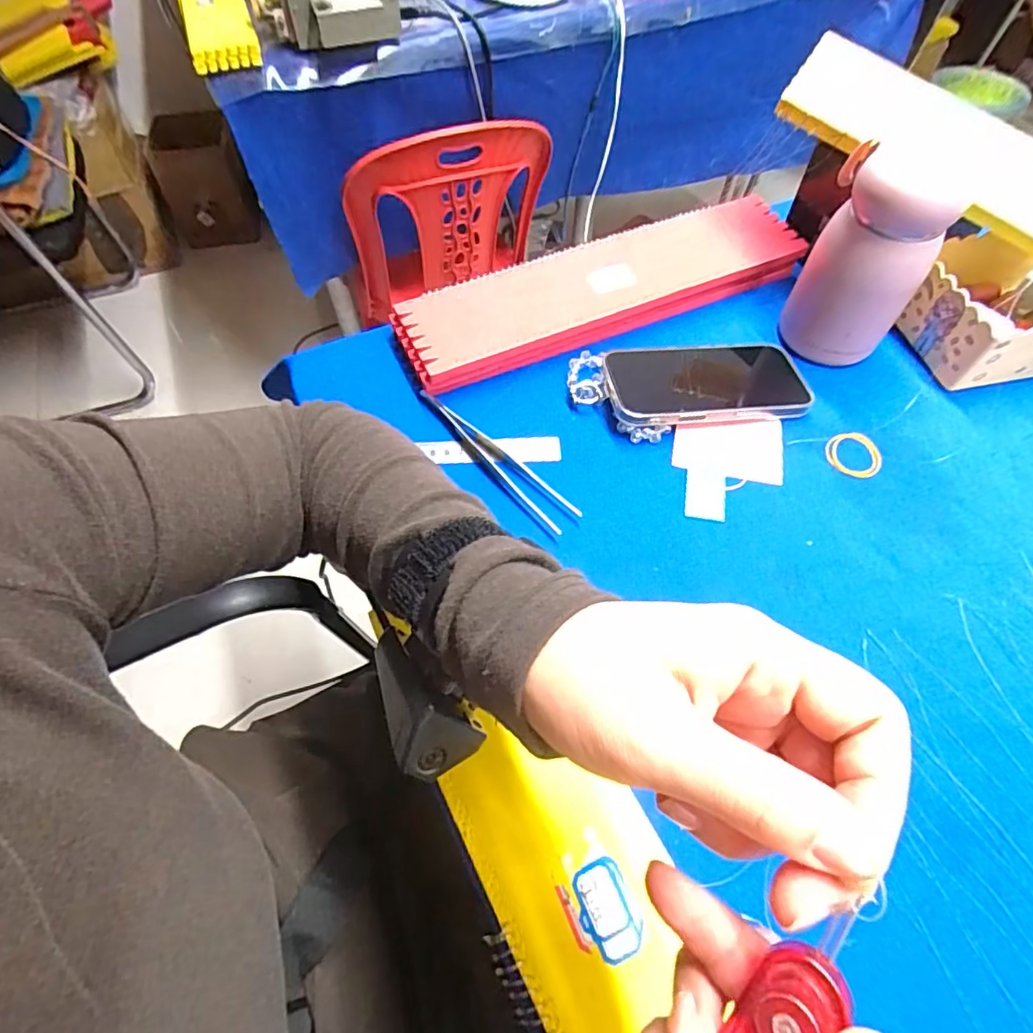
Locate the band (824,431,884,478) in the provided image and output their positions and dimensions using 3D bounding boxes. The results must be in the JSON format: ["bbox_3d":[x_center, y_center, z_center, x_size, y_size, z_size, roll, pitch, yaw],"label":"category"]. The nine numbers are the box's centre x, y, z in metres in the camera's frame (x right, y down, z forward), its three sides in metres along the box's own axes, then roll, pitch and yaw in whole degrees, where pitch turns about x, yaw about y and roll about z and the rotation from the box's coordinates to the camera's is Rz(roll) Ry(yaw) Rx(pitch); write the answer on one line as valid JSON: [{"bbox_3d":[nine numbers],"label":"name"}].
[{"bbox_3d":[0.243,-0.045,0.410,0.039,0.005,0.036,16,60,10],"label":"band"}]

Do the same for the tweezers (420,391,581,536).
[{"bbox_3d":[-0.016,-0.046,0.408,0.019,0.010,0.152,-37,66,-20],"label":"tweezers"}]

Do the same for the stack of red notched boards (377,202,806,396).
[{"bbox_3d":[0.074,-0.193,0.477,0.347,0.038,0.081,-22,61,-12],"label":"stack of red notched boards"}]

